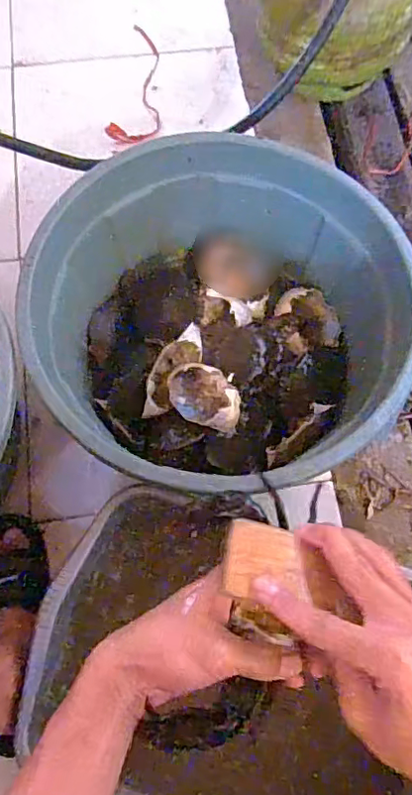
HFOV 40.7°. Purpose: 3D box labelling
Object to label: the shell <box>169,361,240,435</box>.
[{"bbox_3d":[0.001,-0.001,0.655,0.093,0.032,0.063,33,73,9],"label":"shell"}]

